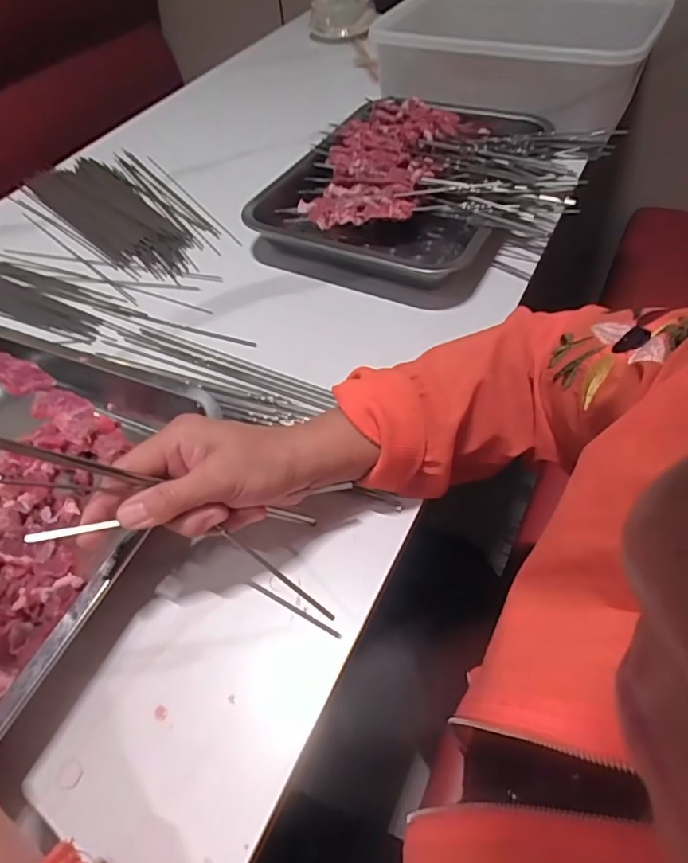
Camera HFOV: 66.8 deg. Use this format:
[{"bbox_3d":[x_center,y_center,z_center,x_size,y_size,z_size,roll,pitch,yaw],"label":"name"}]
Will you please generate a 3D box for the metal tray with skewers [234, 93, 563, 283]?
[{"bbox_3d":[0.072,-0.308,0.610,0.269,0.065,0.365,18,56,18],"label":"metal tray with skewers"}]

